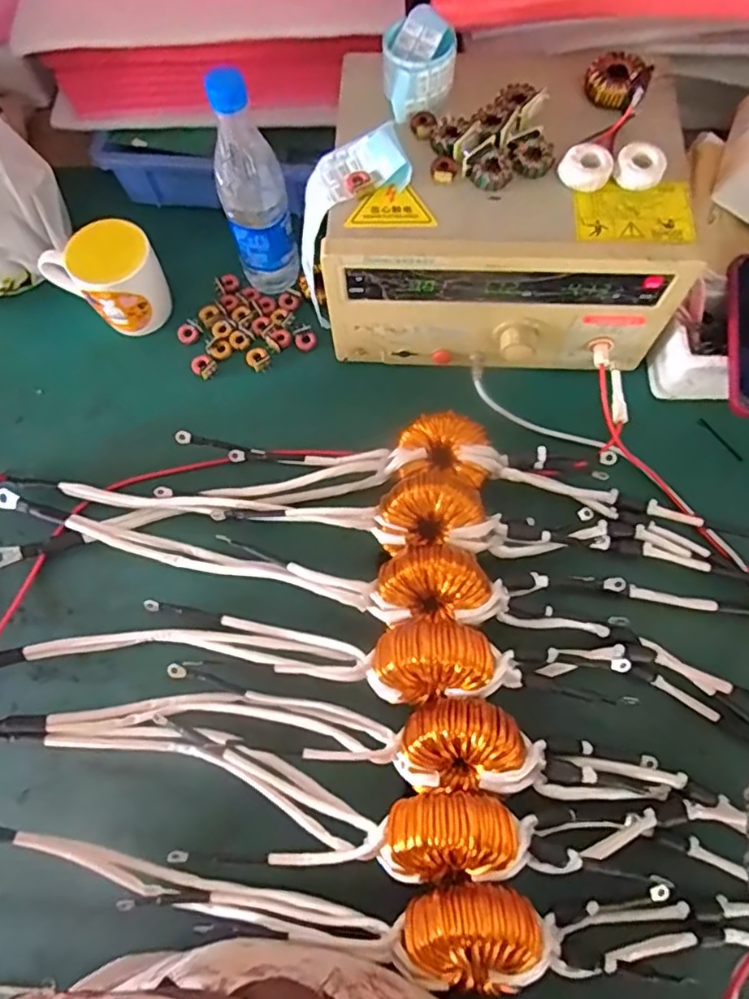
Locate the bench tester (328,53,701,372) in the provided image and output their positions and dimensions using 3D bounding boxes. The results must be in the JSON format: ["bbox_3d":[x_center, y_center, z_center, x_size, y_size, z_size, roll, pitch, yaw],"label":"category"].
[{"bbox_3d":[0.123,-0.286,0.604,0.315,0.170,0.278,3,72,3],"label":"bench tester"}]

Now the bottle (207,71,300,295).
[{"bbox_3d":[-0.119,-0.299,0.591,0.062,0.222,0.055,-15,72,-3],"label":"bottle"}]

